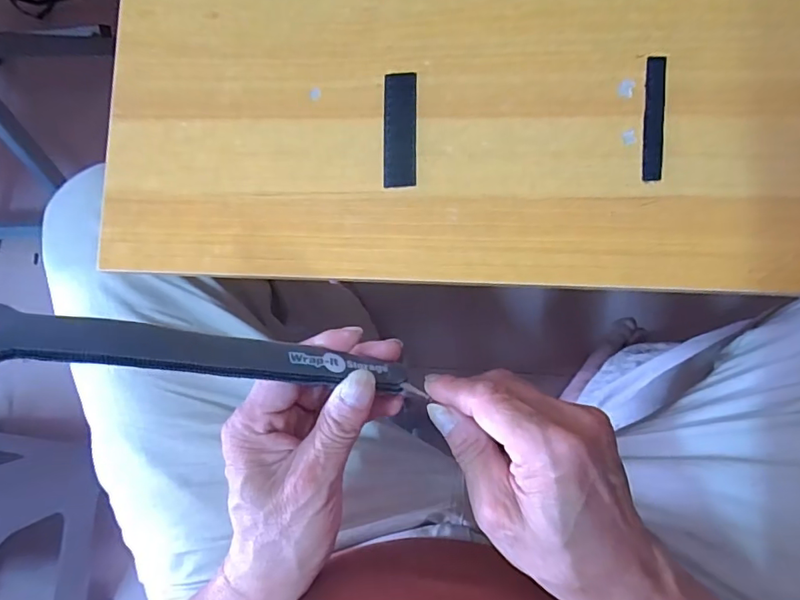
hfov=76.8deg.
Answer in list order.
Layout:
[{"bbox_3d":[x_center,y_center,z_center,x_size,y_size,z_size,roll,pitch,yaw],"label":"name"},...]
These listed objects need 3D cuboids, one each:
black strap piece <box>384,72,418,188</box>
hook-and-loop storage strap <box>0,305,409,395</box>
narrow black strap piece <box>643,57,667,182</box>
[{"bbox_3d":[0.000,-0.102,0.300,0.020,0.004,0.068,0,86,7],"label":"black strap piece"},{"bbox_3d":[-0.083,0.026,0.231,0.196,0.017,0.018,10,86,-28],"label":"hook-and-loop storage strap"},{"bbox_3d":[0.143,-0.102,0.281,0.012,0.004,0.070,3,86,7],"label":"narrow black strap piece"}]

